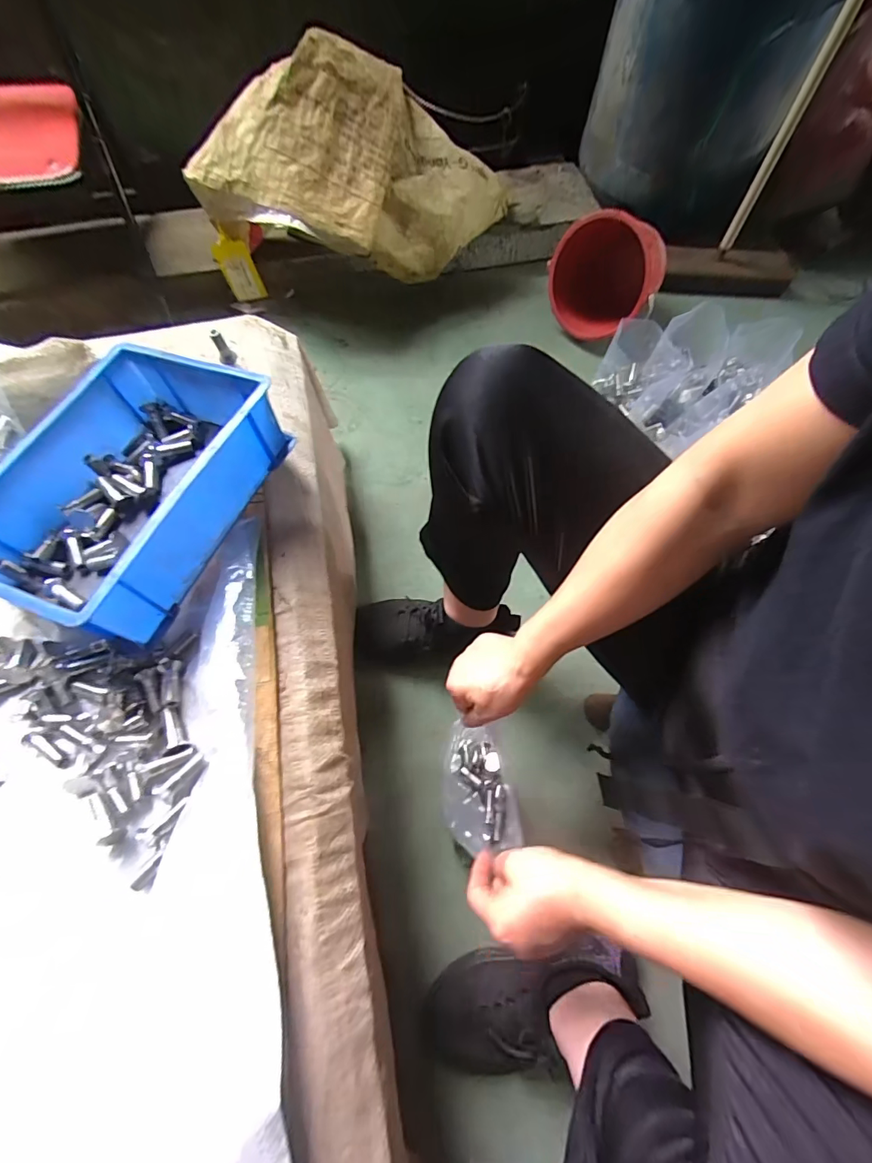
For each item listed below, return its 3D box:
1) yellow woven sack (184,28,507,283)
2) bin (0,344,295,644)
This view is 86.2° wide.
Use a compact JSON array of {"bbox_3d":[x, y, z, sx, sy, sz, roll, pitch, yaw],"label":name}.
[{"bbox_3d":[-0.117,-0.657,0.770,0.535,0.256,0.206,-9,68,-5],"label":"yellow woven sack"},{"bbox_3d":[-0.268,-0.086,0.388,0.190,0.078,0.232,22,68,7],"label":"bin"}]

